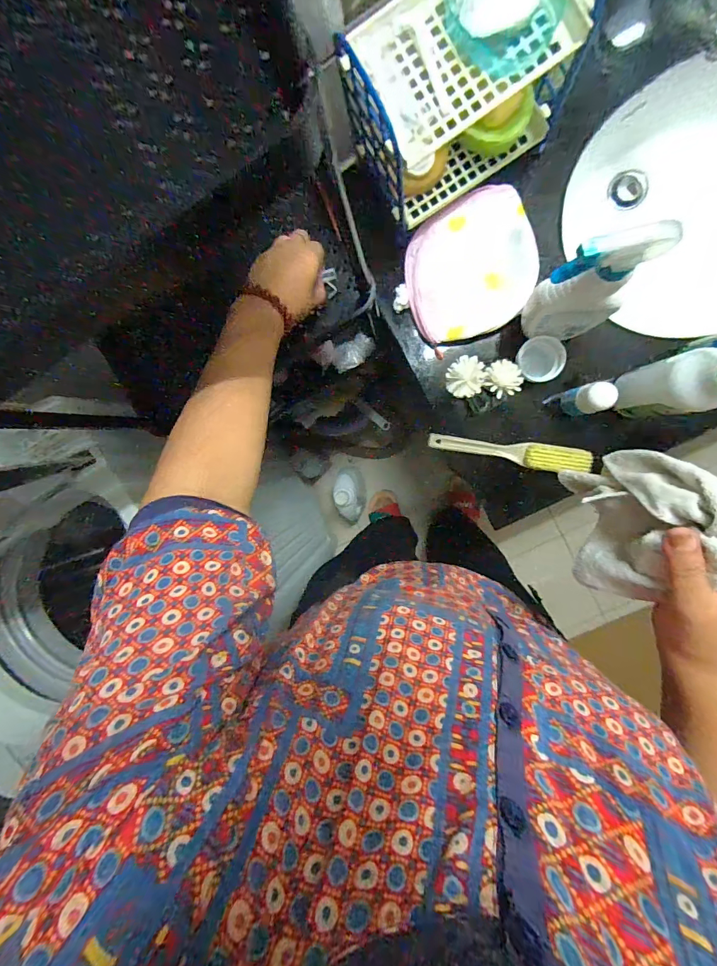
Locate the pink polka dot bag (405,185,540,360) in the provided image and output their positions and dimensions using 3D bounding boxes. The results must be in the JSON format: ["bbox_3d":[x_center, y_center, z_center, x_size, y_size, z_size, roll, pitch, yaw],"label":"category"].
[{"bbox_3d":[0.155,-0.298,0.543,0.173,0.021,0.178,-16,94,9],"label":"pink polka dot bag"}]

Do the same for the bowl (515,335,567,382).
[{"bbox_3d":[0.252,-0.172,0.547,0.061,0.040,0.056,1,97,7],"label":"bowl"}]

